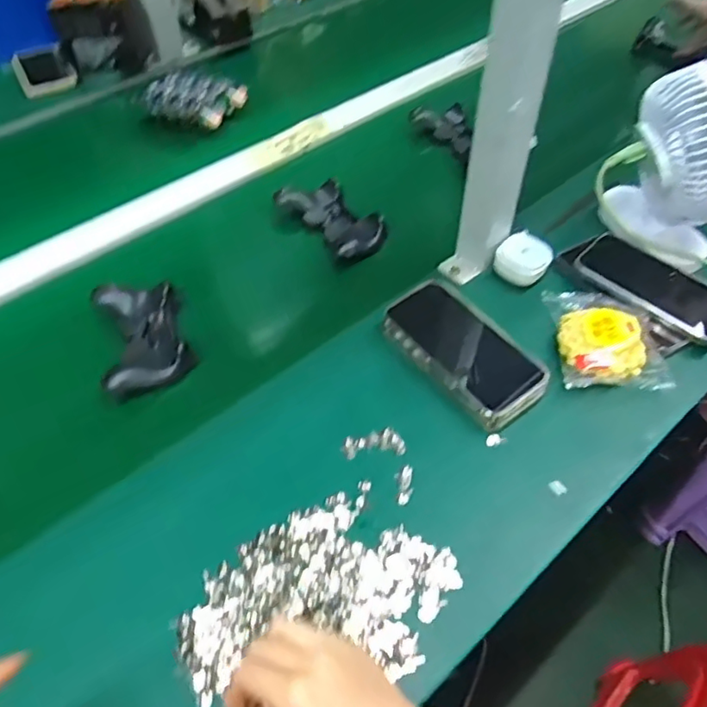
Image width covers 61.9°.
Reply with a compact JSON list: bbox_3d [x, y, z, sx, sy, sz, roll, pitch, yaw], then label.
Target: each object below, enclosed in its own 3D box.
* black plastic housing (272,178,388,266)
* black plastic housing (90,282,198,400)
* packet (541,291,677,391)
[{"bbox_3d":[-0.026,-0.168,0.728,0.073,0.038,0.151,-32,57,-22],"label":"black plastic housing"},{"bbox_3d":[-0.220,-0.024,0.615,0.083,0.028,0.154,-18,53,-12],"label":"black plastic housing"},{"bbox_3d":[0.251,-0.020,0.582,0.095,0.028,0.124,0,51,2],"label":"packet"}]

